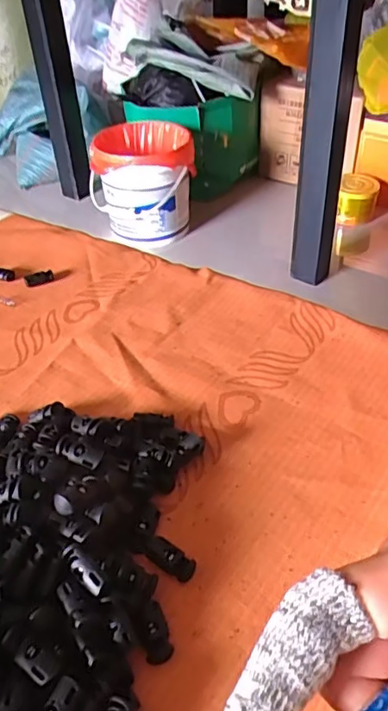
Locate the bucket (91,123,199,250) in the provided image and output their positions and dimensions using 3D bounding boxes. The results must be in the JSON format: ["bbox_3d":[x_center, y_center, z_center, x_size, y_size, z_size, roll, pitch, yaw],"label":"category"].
[{"bbox_3d":[-0.142,-0.465,1.537,0.257,0.290,0.257,-2,42,2],"label":"bucket"}]

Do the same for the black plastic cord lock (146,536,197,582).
[{"bbox_3d":[-0.013,0.109,0.296,0.028,0.008,0.014,26,50,28],"label":"black plastic cord lock"}]

